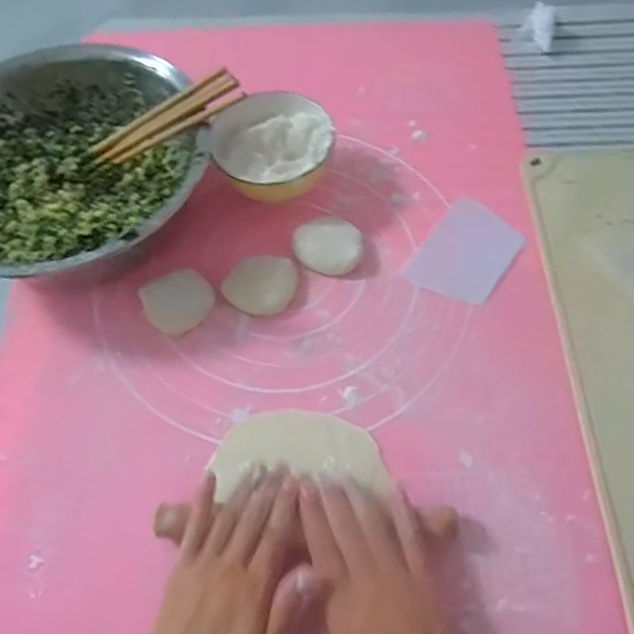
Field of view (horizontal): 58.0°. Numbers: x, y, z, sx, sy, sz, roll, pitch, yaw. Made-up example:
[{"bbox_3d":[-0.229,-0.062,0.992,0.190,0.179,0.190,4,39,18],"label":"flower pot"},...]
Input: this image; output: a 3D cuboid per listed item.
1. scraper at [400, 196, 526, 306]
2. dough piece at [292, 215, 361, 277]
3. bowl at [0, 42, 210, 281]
[{"bbox_3d":[0.142,-0.061,0.538,0.077,0.004,0.110,31,69,17],"label":"scraper"},{"bbox_3d":[0.009,-0.065,0.532,0.060,0.024,0.057,0,63,1],"label":"dough piece"},{"bbox_3d":[-0.227,-0.128,0.528,0.245,0.119,0.243,0,63,1],"label":"bowl"}]

